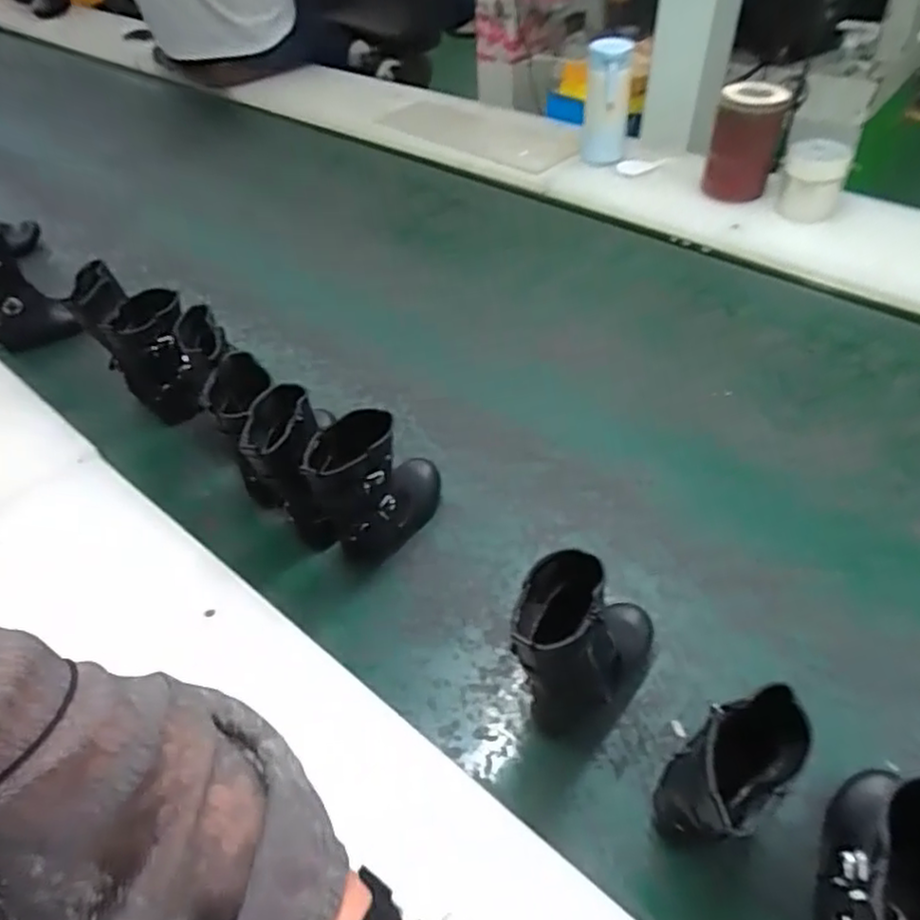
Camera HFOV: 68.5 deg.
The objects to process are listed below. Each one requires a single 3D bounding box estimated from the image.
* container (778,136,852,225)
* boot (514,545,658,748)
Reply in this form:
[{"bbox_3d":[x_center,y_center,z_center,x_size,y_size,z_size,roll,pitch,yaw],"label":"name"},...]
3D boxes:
[{"bbox_3d":[0.532,-0.427,1.022,0.084,0.100,0.098,13,47,14],"label":"container"},{"bbox_3d":[0.101,0.134,0.524,0.080,0.170,0.147,30,54,27],"label":"boot"}]

